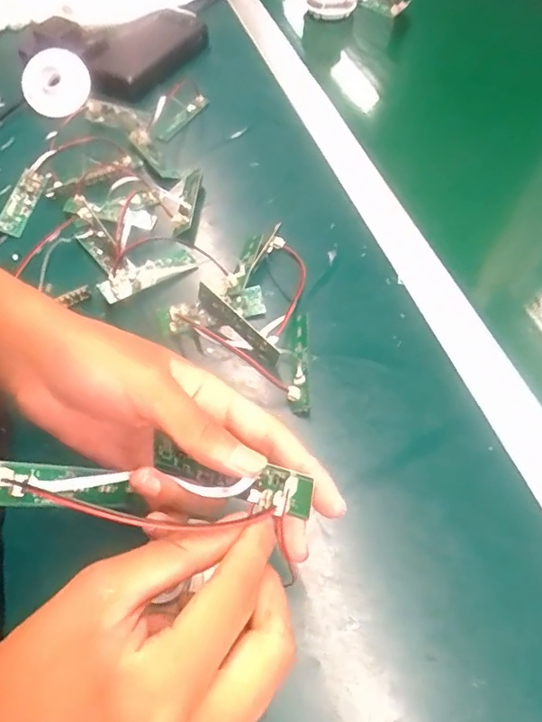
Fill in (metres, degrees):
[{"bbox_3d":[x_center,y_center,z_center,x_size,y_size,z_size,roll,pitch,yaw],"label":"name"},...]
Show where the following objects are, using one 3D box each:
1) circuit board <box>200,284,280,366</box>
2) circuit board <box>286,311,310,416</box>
[{"bbox_3d":[-0.025,-0.026,0.380,0.078,0.021,0.007,42,66,7],"label":"circuit board"},{"bbox_3d":[0.020,0.002,0.374,0.015,0.009,0.088,1,57,1],"label":"circuit board"}]

